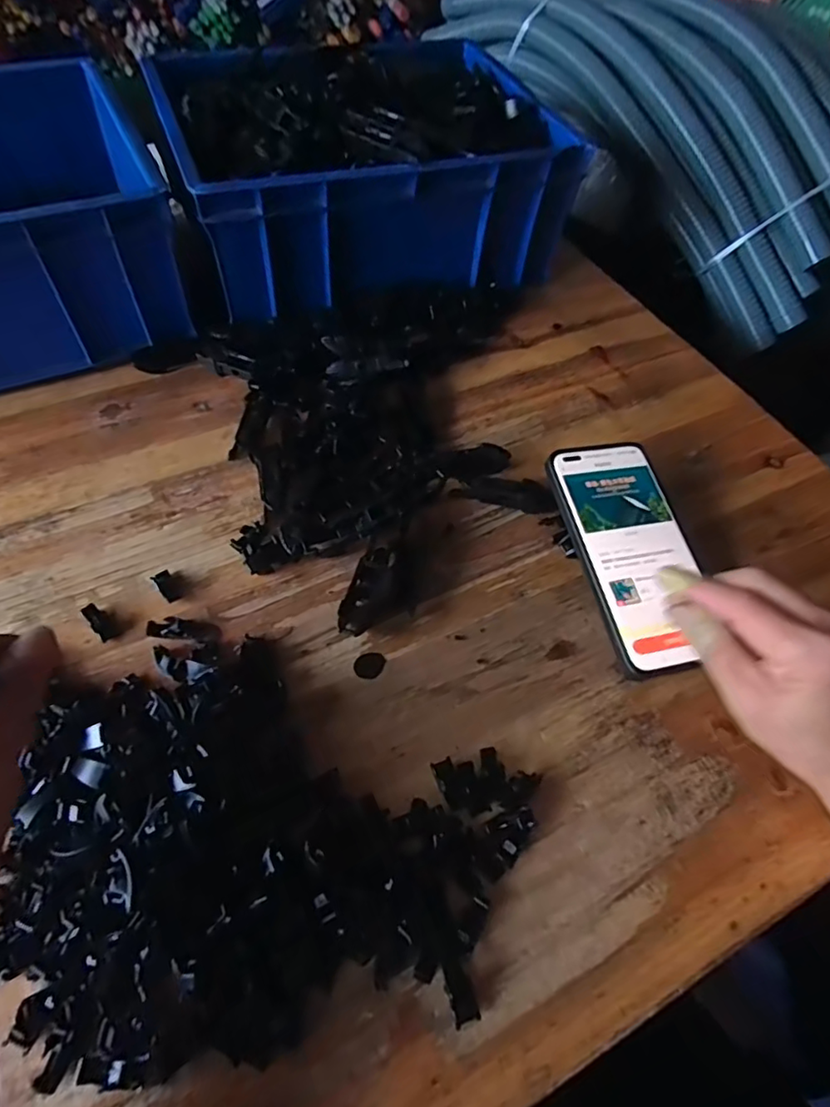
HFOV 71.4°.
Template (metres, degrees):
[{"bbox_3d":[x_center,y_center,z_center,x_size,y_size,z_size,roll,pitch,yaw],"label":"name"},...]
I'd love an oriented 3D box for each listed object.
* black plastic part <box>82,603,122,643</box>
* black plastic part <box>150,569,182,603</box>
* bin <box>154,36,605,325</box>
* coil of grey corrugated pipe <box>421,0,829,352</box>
[{"bbox_3d":[-0.189,0.041,0.349,0.026,0.007,0.012,39,62,20],"label":"black plastic part"},{"bbox_3d":[-0.157,0.020,0.367,0.011,0.005,0.024,-36,65,-25],"label":"black plastic part"},{"bbox_3d":[-0.046,-0.351,0.541,0.331,0.149,0.244,-18,59,-16],"label":"bin"},{"bbox_3d":[0.302,-0.547,0.733,0.196,0.202,0.710,-27,62,-21],"label":"coil of grey corrugated pipe"}]

